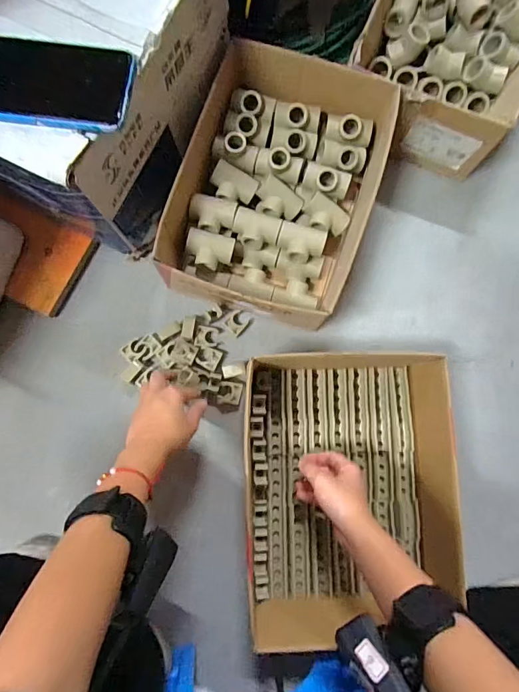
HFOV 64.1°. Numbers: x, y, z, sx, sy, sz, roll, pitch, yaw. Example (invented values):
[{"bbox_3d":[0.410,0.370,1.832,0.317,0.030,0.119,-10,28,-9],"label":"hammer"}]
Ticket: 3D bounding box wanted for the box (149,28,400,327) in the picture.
[{"bbox_3d":[0.023,-0.197,0.546,0.224,0.123,0.315,17,85,1],"label":"box"}]

